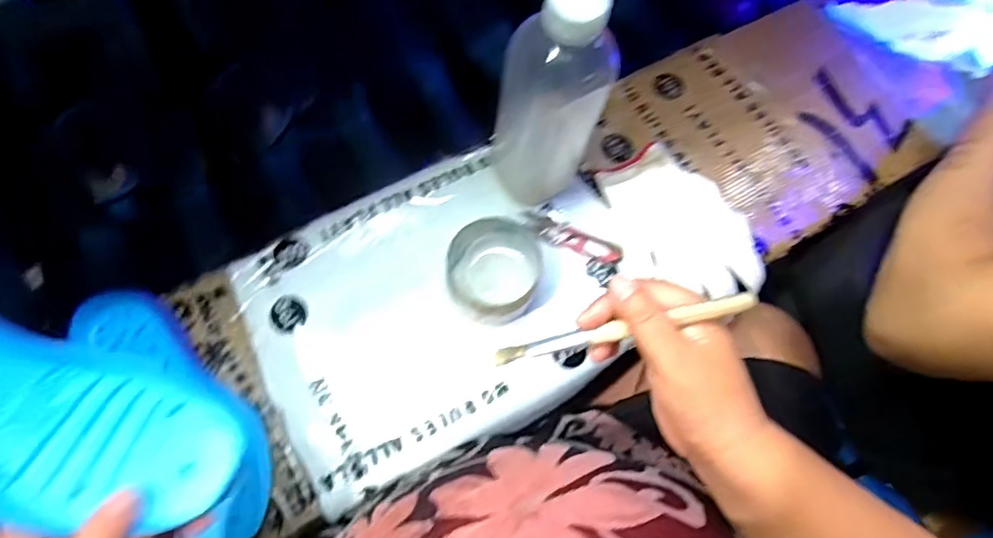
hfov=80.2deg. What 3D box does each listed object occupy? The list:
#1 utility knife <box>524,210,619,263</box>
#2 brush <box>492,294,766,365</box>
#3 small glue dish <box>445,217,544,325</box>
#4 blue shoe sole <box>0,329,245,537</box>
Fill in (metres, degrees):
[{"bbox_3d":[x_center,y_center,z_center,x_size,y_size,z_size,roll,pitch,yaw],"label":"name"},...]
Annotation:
[{"bbox_3d":[0.072,-0.029,0.565,0.096,0.010,0.025,23,70,9],"label":"utility knife"},{"bbox_3d":[0.071,0.036,0.344,0.153,0.008,0.009,-15,68,16],"label":"brush"},{"bbox_3d":[-0.001,0.003,0.521,0.082,0.044,0.082,0,68,0],"label":"small glue dish"},{"bbox_3d":[-0.245,0.067,0.288,0.231,0.025,0.086,36,67,-28],"label":"blue shoe sole"}]

